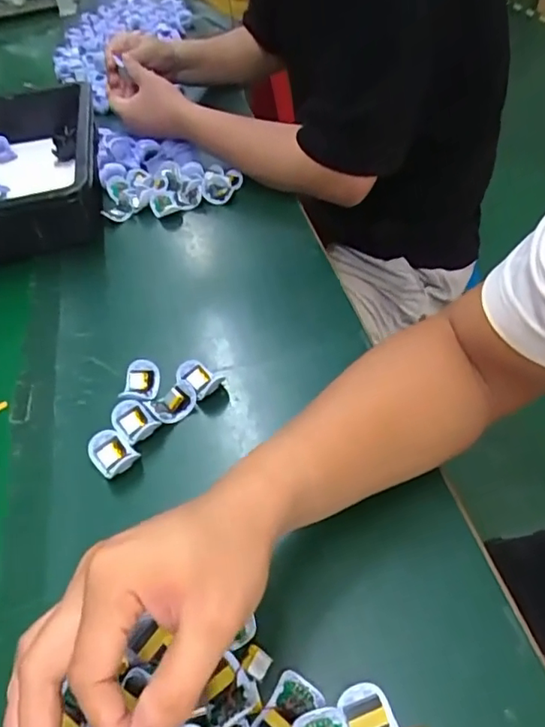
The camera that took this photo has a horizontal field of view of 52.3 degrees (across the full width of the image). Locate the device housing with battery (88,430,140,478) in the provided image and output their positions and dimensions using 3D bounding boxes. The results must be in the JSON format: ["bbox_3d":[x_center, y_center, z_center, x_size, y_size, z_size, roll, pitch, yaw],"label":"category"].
[{"bbox_3d":[-0.130,0.072,0.448,0.030,0.014,0.040,-39,53,-26],"label":"device housing with battery"}]

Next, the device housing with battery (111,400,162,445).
[{"bbox_3d":[-0.117,0.050,0.471,0.039,0.016,0.030,33,59,32],"label":"device housing with battery"}]

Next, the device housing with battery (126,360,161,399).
[{"bbox_3d":[-0.118,0.016,0.500,0.028,0.016,0.035,-5,46,3],"label":"device housing with battery"}]

